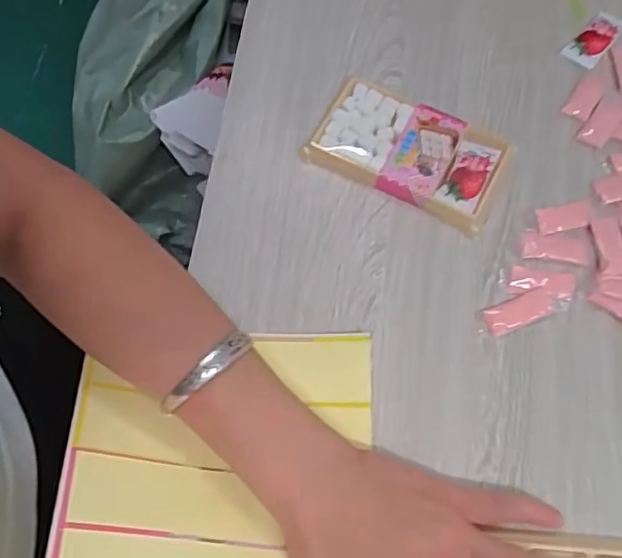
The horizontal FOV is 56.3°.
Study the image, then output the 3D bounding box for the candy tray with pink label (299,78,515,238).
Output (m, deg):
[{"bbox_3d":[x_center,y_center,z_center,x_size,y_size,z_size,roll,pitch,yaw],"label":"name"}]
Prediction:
[{"bbox_3d":[0.070,-0.089,0.411,0.129,0.017,0.074,26,70,11],"label":"candy tray with pink label"}]

